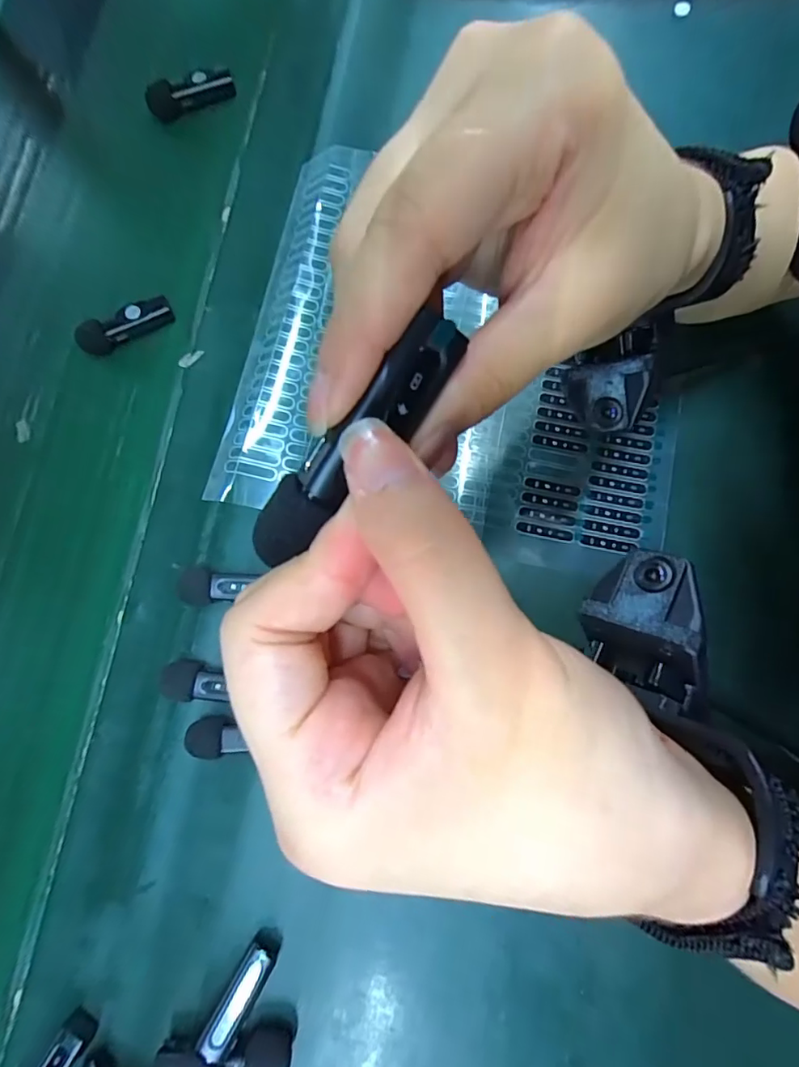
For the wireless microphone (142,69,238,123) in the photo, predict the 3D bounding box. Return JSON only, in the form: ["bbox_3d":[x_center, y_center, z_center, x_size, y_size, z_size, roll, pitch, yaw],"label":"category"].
[{"bbox_3d":[-0.150,-0.316,0.371,0.062,0.023,0.016,-25,78,1],"label":"wireless microphone"}]

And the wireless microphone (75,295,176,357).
[{"bbox_3d":[-0.181,-0.137,0.340,0.064,0.019,0.016,-23,78,1],"label":"wireless microphone"}]

